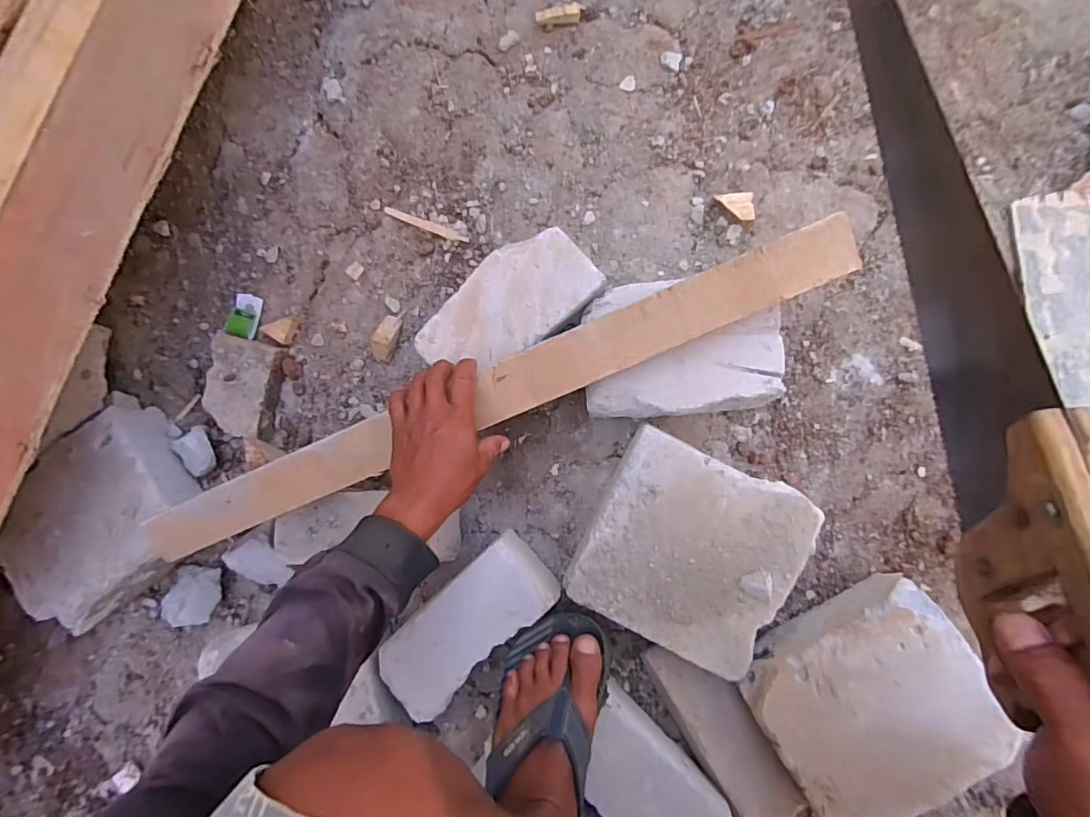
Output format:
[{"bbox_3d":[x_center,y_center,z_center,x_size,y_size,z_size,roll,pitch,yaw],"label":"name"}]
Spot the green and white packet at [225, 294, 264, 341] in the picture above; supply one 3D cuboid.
[{"bbox_3d":[-0.404,-0.124,0.706,0.046,0.006,0.058,17,89,9],"label":"green and white packet"}]

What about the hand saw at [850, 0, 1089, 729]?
[{"bbox_3d":[0.232,-0.080,0.308,0.025,0.118,0.466,-7,73,8],"label":"hand saw"}]

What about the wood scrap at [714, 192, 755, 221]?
[{"bbox_3d":[0.217,-0.227,0.599,0.039,0.019,0.033,-3,86,9],"label":"wood scrap"}]

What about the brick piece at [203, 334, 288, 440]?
[{"bbox_3d":[-0.390,-0.030,0.673,0.085,0.041,0.121,15,89,8],"label":"brick piece"}]

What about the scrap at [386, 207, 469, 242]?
[{"bbox_3d":[-0.149,-0.232,0.659,0.118,0.004,0.012,24,91,9],"label":"scrap"}]

